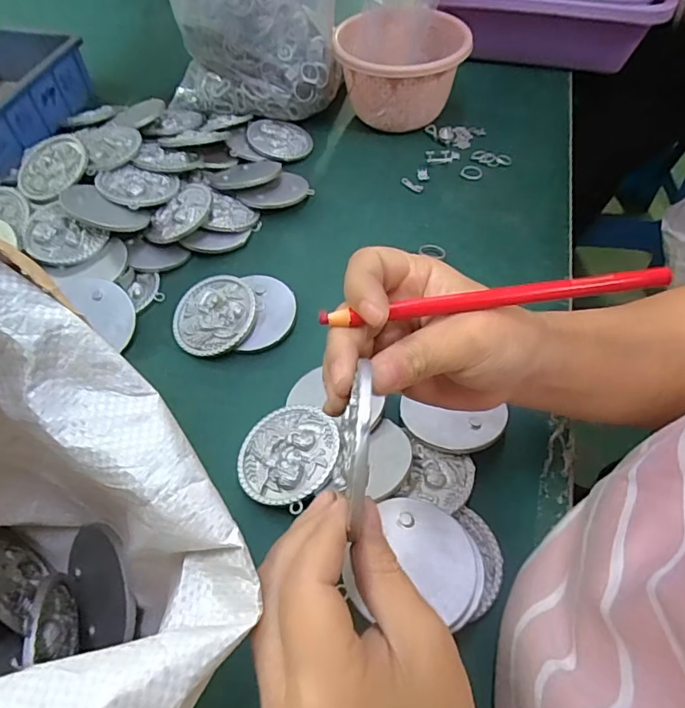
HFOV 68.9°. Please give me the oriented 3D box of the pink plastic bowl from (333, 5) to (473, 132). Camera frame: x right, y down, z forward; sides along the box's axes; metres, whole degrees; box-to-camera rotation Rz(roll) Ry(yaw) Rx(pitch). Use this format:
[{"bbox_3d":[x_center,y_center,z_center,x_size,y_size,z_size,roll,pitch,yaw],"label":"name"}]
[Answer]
[{"bbox_3d":[0.065,-0.318,0.575,0.143,0.094,0.124,5,55,6],"label":"pink plastic bowl"}]

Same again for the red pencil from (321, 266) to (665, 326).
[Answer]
[{"bbox_3d":[0.072,-0.027,0.234,0.164,0.009,0.007,-7,55,-2],"label":"red pencil"}]

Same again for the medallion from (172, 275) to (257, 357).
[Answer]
[{"bbox_3d":[-0.107,-0.034,0.419,0.072,0.005,0.073,7,68,18],"label":"medallion"}]

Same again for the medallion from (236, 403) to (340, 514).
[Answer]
[{"bbox_3d":[-0.038,0.066,0.341,0.071,0.004,0.071,9,58,29],"label":"medallion"}]

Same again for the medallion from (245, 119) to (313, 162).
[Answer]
[{"bbox_3d":[-0.072,-0.247,0.577,0.074,0.007,0.065,14,59,-8],"label":"medallion"}]

